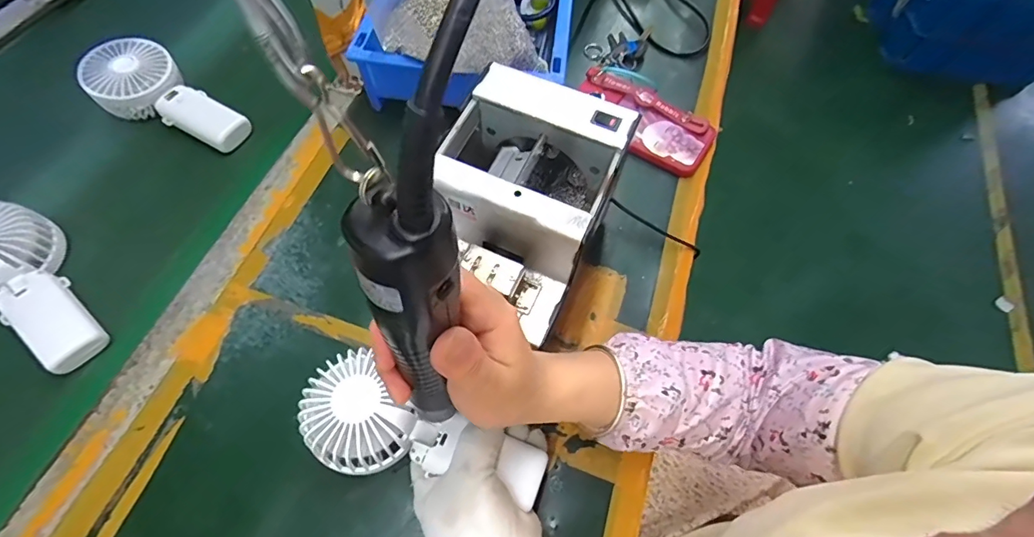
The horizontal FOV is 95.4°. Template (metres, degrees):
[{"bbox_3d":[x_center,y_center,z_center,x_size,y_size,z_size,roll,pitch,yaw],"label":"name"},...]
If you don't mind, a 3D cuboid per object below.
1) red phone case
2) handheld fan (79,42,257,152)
[{"bbox_3d":[0.140,-0.170,0.533,0.164,0.017,0.073,32,65,13],"label":"red phone case"},{"bbox_3d":[-0.377,-0.177,0.505,0.164,0.055,0.084,35,65,14],"label":"handheld fan"}]

